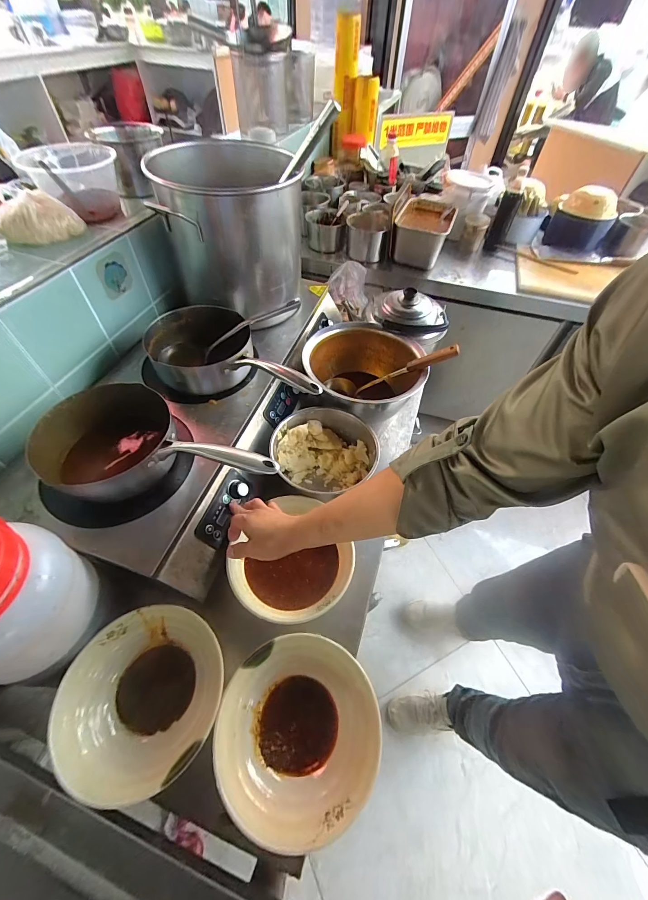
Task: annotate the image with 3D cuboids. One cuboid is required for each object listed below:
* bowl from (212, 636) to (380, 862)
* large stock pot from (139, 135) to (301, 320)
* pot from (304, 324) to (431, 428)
[{"bbox_3d":[-0.035,0.376,0.457,0.206,0.064,0.209,17,55,10],"label":"bowl"},{"bbox_3d":[-0.191,-0.479,0.734,0.272,0.245,0.292,-8,55,-9],"label":"large stock pot"},{"bbox_3d":[0.102,-0.178,0.843,0.253,0.159,0.286,-6,54,-7],"label":"pot"}]

